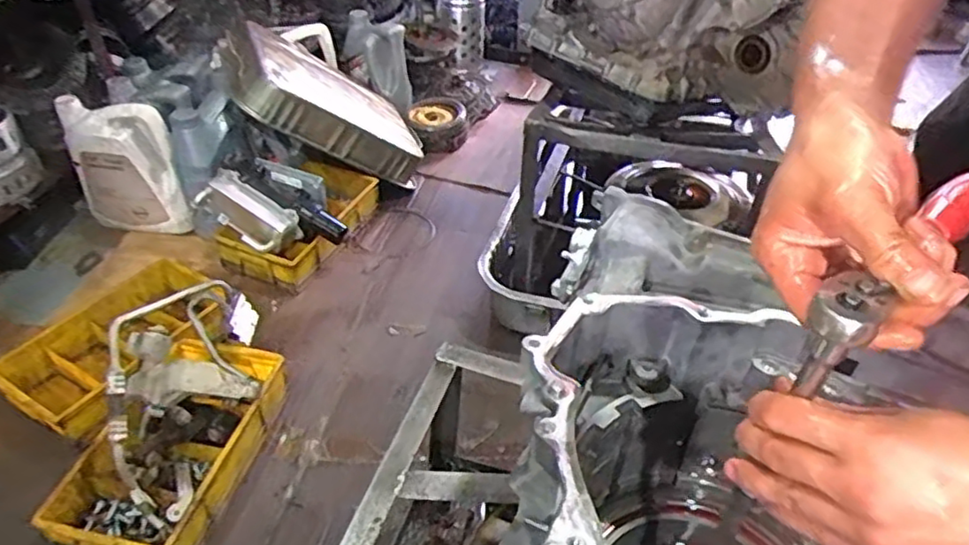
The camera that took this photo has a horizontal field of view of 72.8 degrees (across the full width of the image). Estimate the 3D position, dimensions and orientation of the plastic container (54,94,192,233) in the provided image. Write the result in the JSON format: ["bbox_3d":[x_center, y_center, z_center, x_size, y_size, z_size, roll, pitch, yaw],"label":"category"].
[{"bbox_3d":[-0.793,-0.236,1.489,0.240,0.276,0.116,7,39,8],"label":"plastic container"}]

